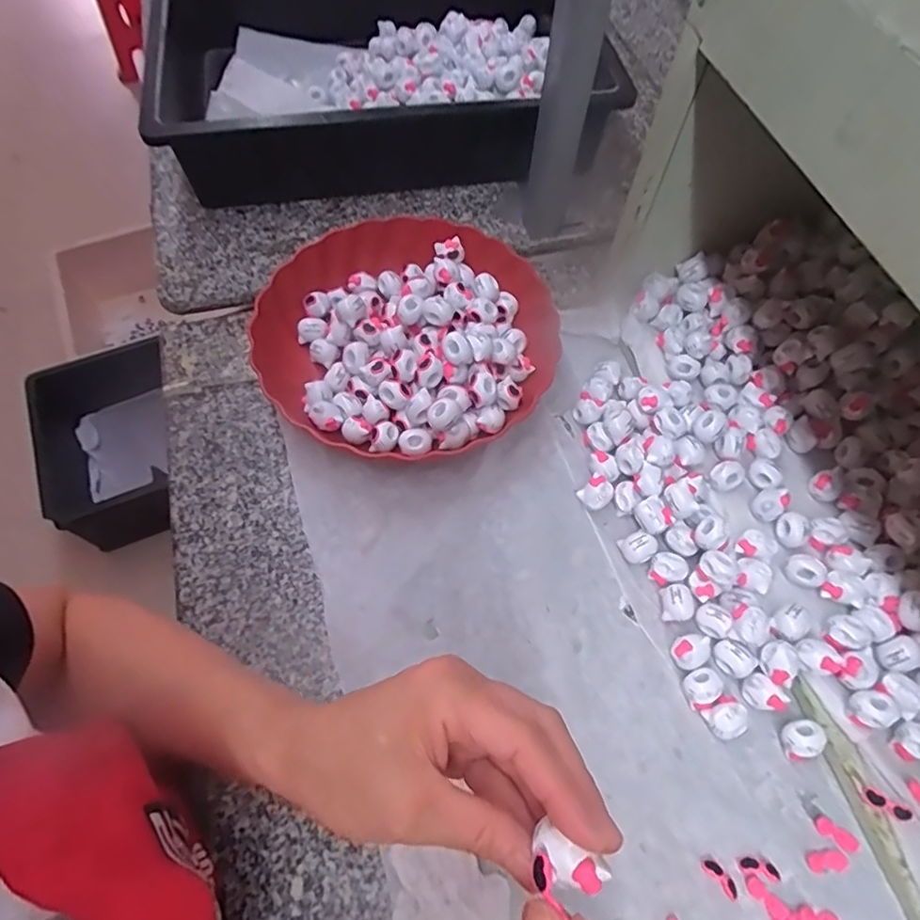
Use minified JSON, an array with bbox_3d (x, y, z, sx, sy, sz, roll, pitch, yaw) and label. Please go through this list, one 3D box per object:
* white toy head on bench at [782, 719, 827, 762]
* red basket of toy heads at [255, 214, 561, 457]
[{"bbox_3d":[0.219,0.179,0.358,0.024,0.018,0.021,-30,67,-16],"label":"white toy head on bench"},{"bbox_3d":[-0.045,-0.108,0.476,0.247,0.055,0.239,-6,62,-5],"label":"red basket of toy heads"}]

